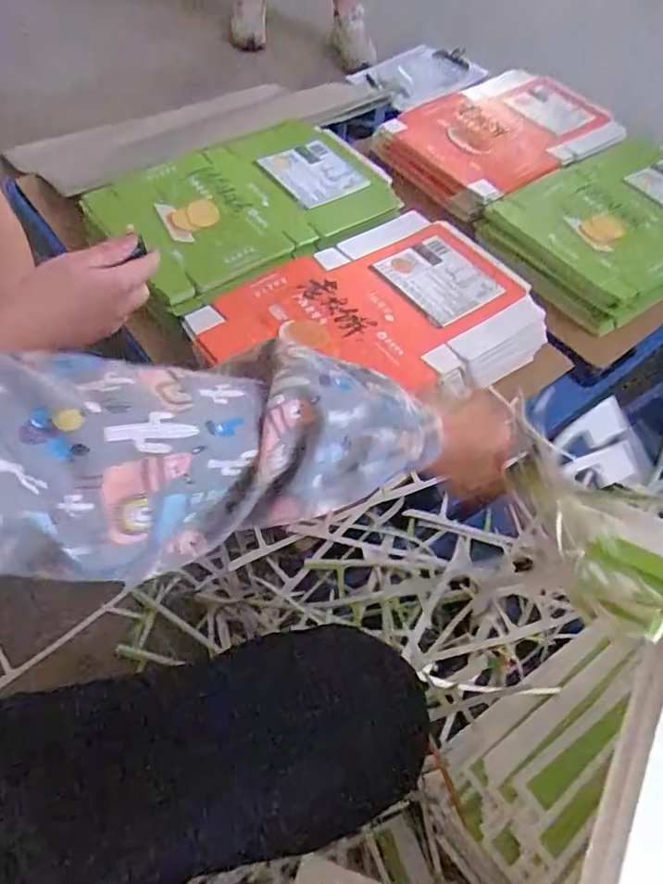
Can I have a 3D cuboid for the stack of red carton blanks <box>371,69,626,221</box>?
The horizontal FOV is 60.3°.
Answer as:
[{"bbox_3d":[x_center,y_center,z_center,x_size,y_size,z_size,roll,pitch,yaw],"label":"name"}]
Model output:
[{"bbox_3d":[0.348,-0.644,1.154,0.512,0.067,0.343,-38,68,-25],"label":"stack of red carton blanks"}]

